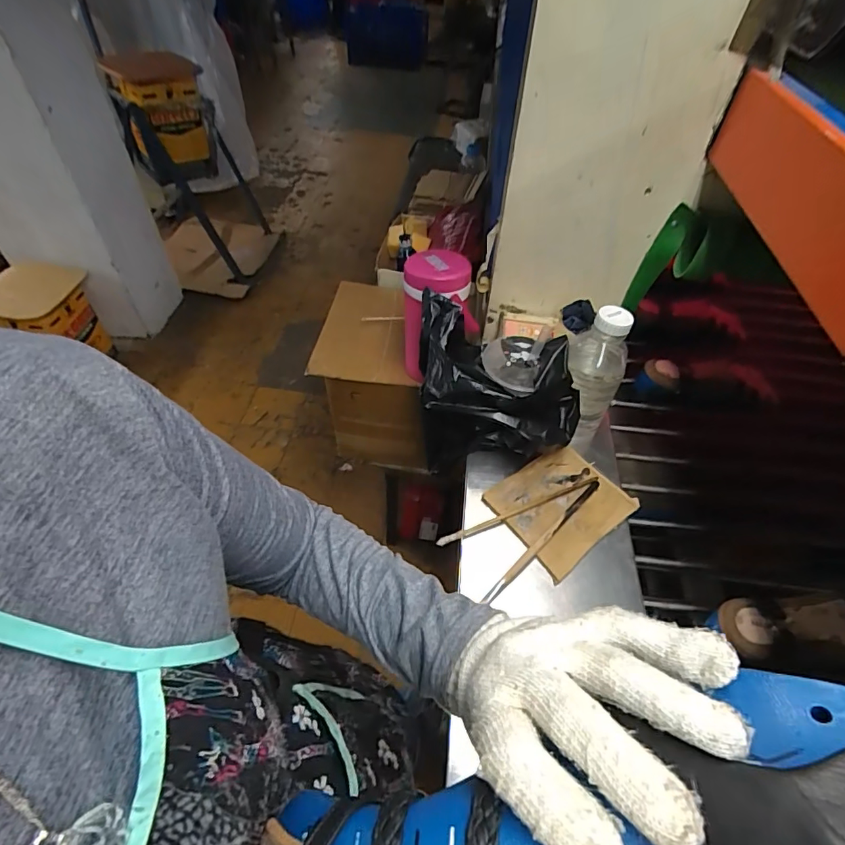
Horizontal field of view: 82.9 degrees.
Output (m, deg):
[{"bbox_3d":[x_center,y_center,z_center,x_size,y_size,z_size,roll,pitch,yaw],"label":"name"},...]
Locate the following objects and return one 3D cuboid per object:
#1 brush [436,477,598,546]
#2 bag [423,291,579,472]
[{"bbox_3d":[0.139,0.125,0.677,0.261,0.018,0.010,-17,53,-18],"label":"brush"},{"bbox_3d":[0.114,-0.051,0.739,0.241,0.203,0.187,5,49,1],"label":"bag"}]

